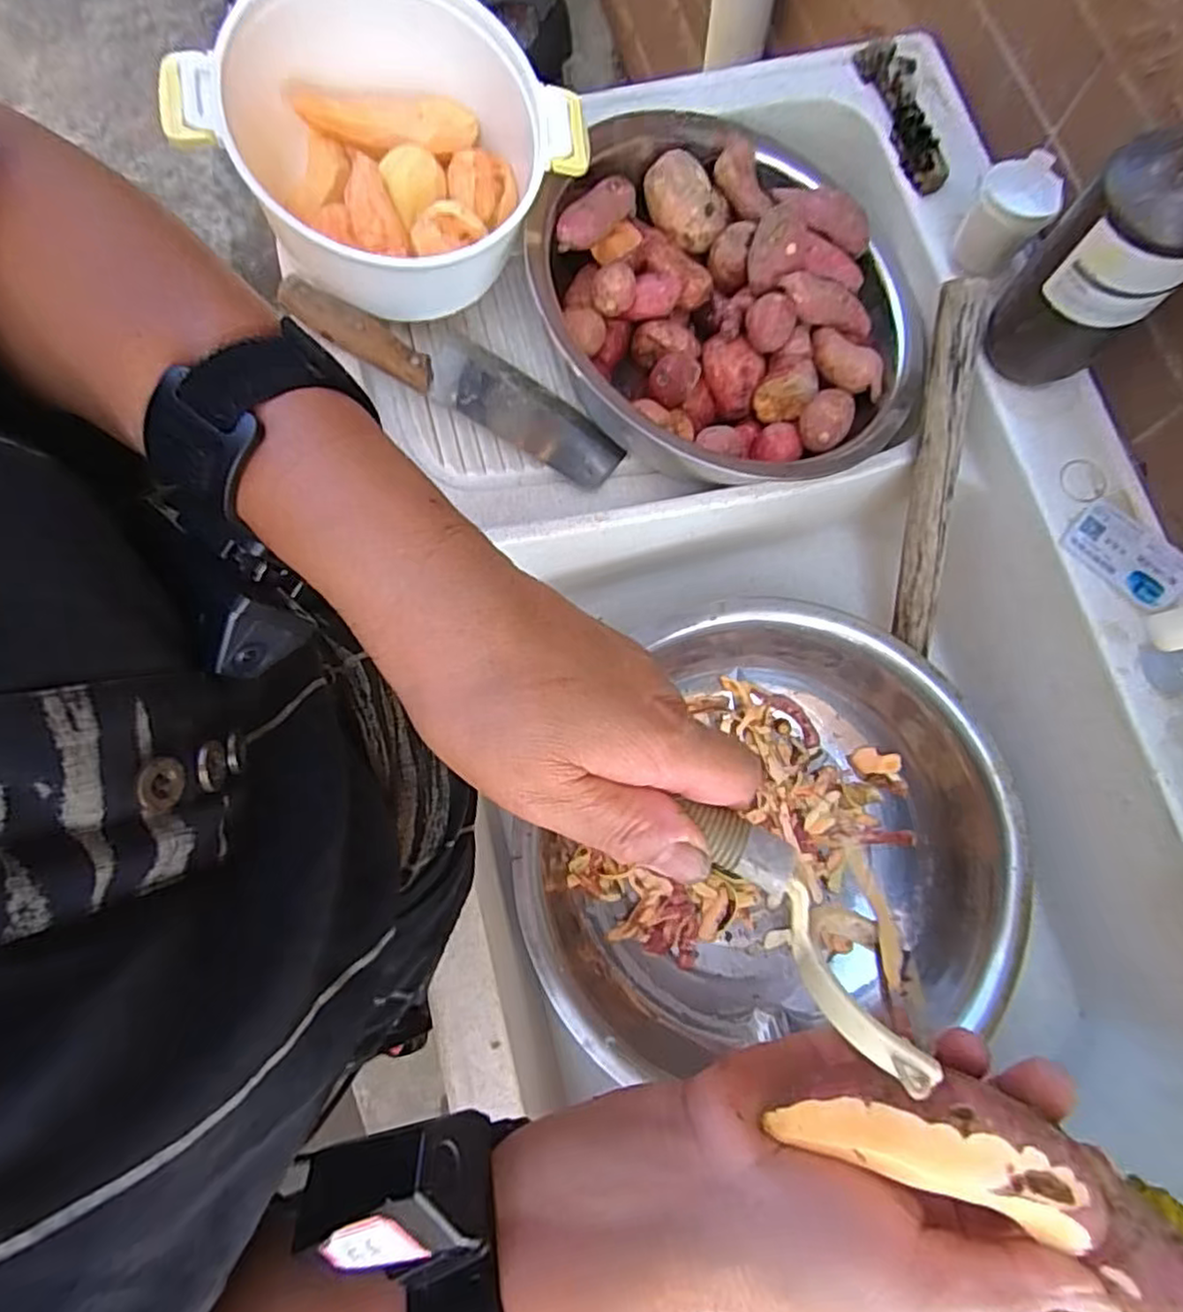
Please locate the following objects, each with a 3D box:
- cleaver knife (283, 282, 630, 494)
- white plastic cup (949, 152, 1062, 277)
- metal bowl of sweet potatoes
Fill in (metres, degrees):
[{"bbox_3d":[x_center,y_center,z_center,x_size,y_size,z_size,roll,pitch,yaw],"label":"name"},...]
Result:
[{"bbox_3d":[-0.104,-0.224,0.559,0.282,0.028,0.070,22,78,-20],"label":"cleaver knife"},{"bbox_3d":[0.316,-0.333,0.522,0.055,0.059,0.060,32,80,8],"label":"white plastic cup"},{"bbox_3d":[0.123,-0.300,0.569,0.314,0.111,0.322,0,78,1],"label":"metal bowl of sweet potatoes"}]

